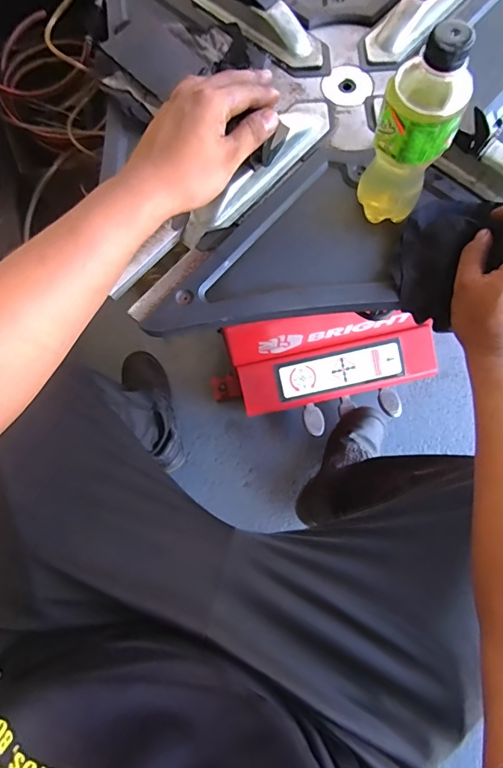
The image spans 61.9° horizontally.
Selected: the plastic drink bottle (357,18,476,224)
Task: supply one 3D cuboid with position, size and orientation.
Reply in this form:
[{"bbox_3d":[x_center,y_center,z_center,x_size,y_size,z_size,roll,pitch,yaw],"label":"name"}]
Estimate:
[{"bbox_3d":[0.126,-0.197,0.332,0.059,0.152,0.052,23,76,7],"label":"plastic drink bottle"}]

